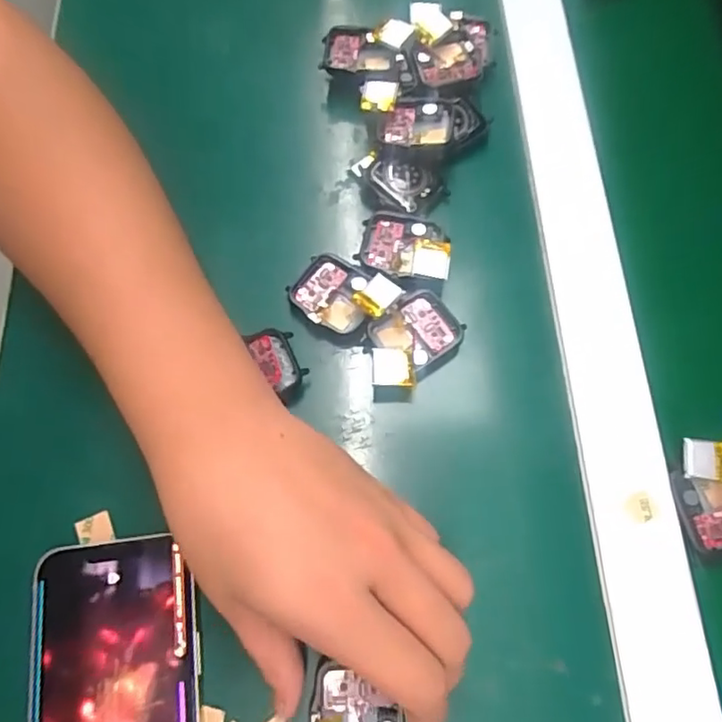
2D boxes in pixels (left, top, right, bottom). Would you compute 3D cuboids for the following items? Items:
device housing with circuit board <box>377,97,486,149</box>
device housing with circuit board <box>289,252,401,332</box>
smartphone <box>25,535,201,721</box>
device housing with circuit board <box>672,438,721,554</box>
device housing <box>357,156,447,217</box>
[{"bbox_3d":[0.041,-0.134,0.335,0.060,0.013,0.036,-3,72,0],"label":"device housing with circuit board"},{"bbox_3d":[-0.010,-0.035,0.304,0.051,0.013,0.036,30,75,10],"label":"device housing with circuit board"},{"bbox_3d":[-0.104,0.153,0.247,0.071,0.008,0.144,-7,72,-2],"label":"smartphone"},{"bbox_3d":[0.169,0.063,0.277,0.037,0.016,0.051,-10,72,-3],"label":"device housing with circuit board"},{"bbox_3d":[0.023,-0.097,0.329,0.047,0.014,0.029,12,72,5],"label":"device housing"}]

